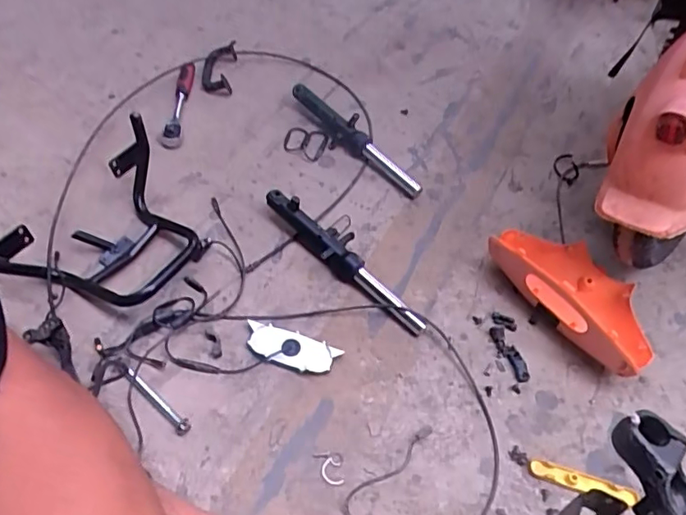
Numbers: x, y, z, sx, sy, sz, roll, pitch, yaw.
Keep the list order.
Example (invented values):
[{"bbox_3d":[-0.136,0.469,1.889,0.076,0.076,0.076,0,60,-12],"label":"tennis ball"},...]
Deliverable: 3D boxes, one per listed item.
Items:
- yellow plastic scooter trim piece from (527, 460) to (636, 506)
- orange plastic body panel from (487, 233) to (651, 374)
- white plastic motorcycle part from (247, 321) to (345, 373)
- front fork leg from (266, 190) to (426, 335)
[{"bbox_3d":[0.340,0.324,0.772,0.144,0.009,0.028,15,52,6],"label":"yellow plastic scooter trim piece"},{"bbox_3d":[0.398,0.046,0.917,0.150,0.090,0.288,-29,60,-25],"label":"orange plastic body panel"},{"bbox_3d":[-0.080,0.142,0.832,0.140,0.021,0.055,15,52,6],"label":"white plastic motorcycle part"},{"bbox_3d":[0.004,-0.002,0.932,0.081,0.063,0.361,-32,61,-26],"label":"front fork leg"}]

